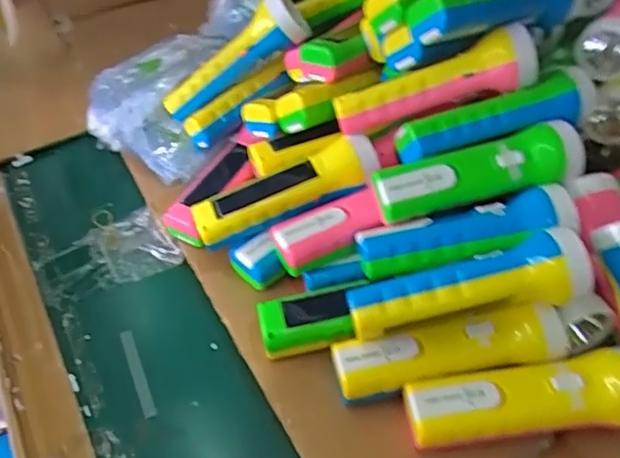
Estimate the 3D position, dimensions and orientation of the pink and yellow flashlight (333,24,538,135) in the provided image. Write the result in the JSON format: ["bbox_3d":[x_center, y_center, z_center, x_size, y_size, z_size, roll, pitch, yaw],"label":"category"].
[{"bbox_3d":[0.100,-0.120,0.470,0.164,0.044,0.040,-18,44,7],"label":"pink and yellow flashlight"}]

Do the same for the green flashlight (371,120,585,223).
[{"bbox_3d":[0.133,-0.044,0.455,0.169,0.041,0.044,-13,49,-8],"label":"green flashlight"}]

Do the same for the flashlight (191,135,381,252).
[{"bbox_3d":[-0.023,-0.034,0.496,0.163,0.033,0.048,-24,45,4],"label":"flashlight"}]

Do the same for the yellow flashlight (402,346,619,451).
[{"bbox_3d":[0.149,0.120,0.394,0.168,0.045,0.050,-6,43,-2],"label":"yellow flashlight"}]

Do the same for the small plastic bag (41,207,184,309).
[{"bbox_3d":[-0.196,0.026,0.558,0.125,0.015,0.085,-20,50,-14],"label":"small plastic bag"}]

